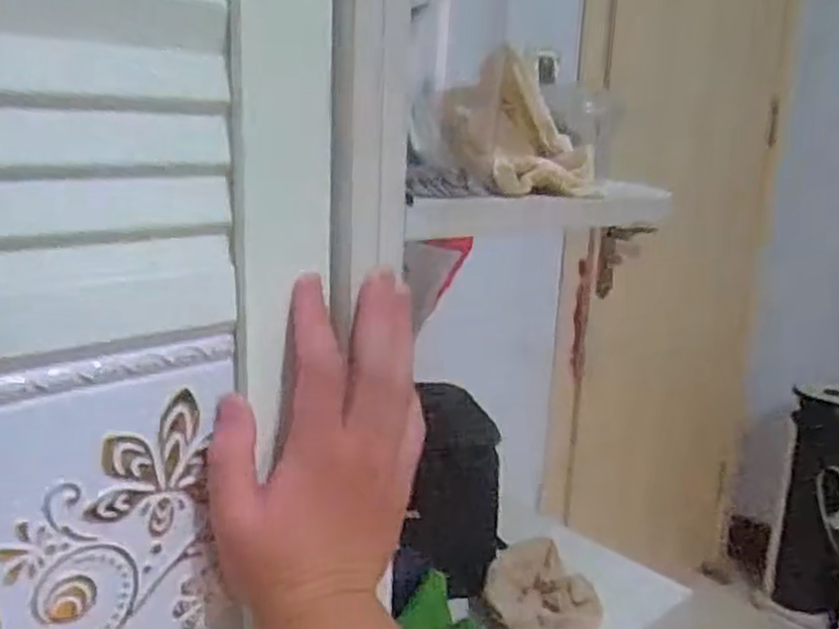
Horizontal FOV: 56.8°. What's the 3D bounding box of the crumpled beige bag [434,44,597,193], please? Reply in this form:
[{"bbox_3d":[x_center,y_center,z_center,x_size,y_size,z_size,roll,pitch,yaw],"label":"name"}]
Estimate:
[{"bbox_3d":[0.066,-0.123,0.505,0.105,0.081,0.090,3,15,3],"label":"crumpled beige bag"}]

